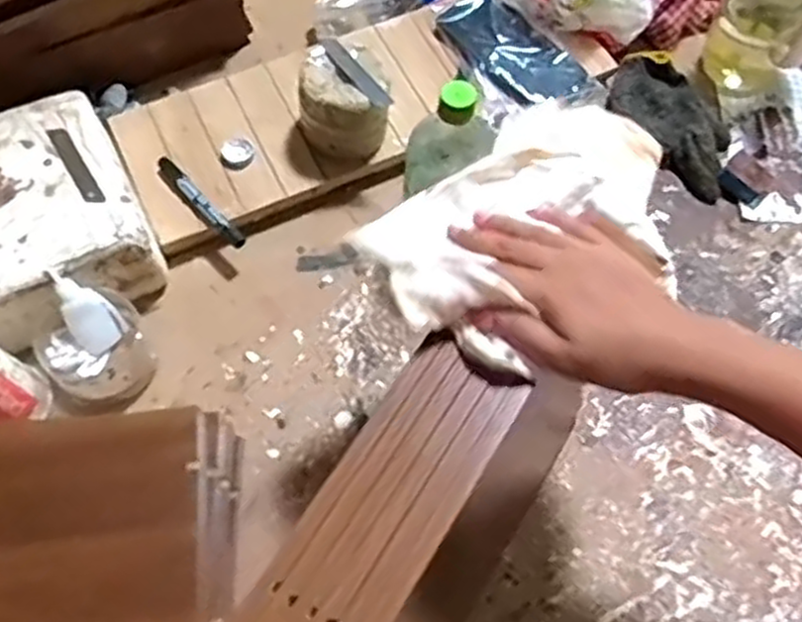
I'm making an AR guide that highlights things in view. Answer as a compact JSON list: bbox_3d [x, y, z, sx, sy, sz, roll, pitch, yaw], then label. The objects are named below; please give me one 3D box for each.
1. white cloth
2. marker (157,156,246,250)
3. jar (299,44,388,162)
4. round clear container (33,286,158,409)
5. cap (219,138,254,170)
[{"bbox_3d":[0.092,-0.063,0.520,0.233,0.060,0.155,-36,70,-16],"label":"white cloth"},{"bbox_3d":[-0.197,-0.109,0.770,0.016,0.016,0.127,-39,71,-17],"label":"marker"},{"bbox_3d":[-0.058,-0.207,0.788,0.081,0.089,0.075,0,65,-1],"label":"jar"},{"bbox_3d":[-0.276,0.043,0.711,0.088,0.061,0.093,0,65,-1],"label":"round clear container"},{"bbox_3d":[-0.169,-0.161,0.804,0.034,0.004,0.039,-2,65,-2],"label":"cap"}]

